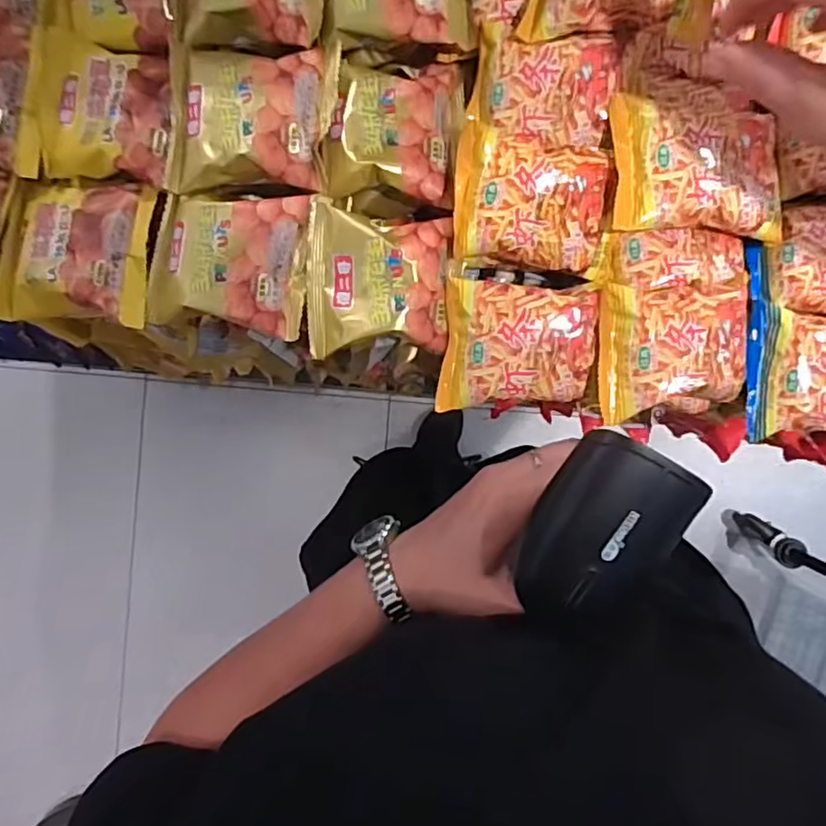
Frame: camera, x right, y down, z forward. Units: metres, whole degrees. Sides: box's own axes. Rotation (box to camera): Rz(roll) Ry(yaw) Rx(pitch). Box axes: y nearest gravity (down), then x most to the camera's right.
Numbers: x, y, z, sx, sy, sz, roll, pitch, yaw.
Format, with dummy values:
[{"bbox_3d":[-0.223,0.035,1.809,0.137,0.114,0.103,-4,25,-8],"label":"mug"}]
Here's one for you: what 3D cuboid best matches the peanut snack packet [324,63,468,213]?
[{"bbox_3d":[-0.010,-0.172,0.364,0.075,0.031,0.091,6,92,3],"label":"peanut snack packet"}]

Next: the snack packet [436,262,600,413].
[{"bbox_3d":[0.059,-0.038,0.343,0.083,0.018,0.073,5,91,3],"label":"snack packet"}]

